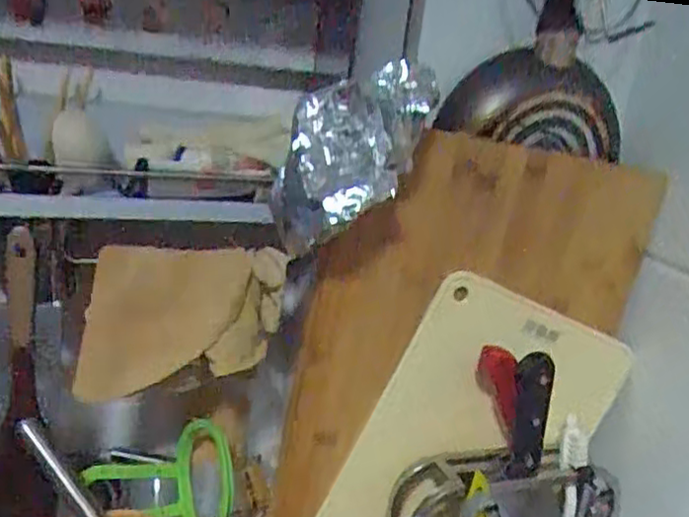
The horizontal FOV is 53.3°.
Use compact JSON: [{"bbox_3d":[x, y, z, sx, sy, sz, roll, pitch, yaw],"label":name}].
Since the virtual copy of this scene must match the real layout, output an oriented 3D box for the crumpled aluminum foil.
[{"bbox_3d":[0.004,-0.073,0.496,0.105,0.131,0.071,8,16,2],"label":"crumpled aluminum foil"}]

